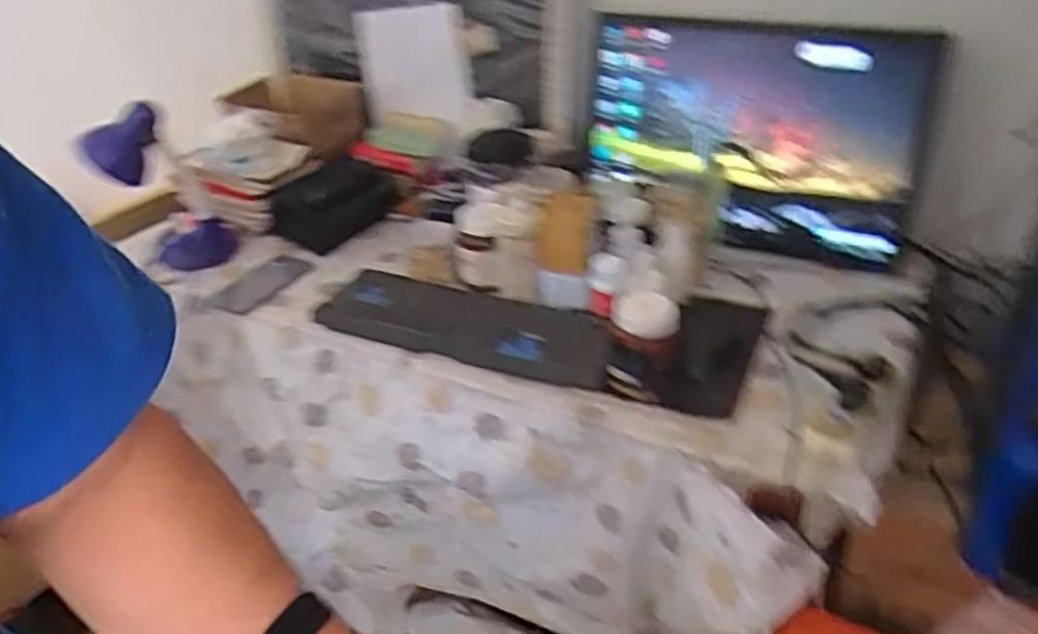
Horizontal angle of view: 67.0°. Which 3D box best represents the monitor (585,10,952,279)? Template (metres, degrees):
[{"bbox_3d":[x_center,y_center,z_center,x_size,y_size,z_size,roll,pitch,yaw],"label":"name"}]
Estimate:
[{"bbox_3d":[0.338,-0.272,1.205,0.511,0.341,0.064,13,19,24],"label":"monitor"}]

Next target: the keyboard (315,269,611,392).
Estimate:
[{"bbox_3d":[-0.075,0.003,1.062,0.426,0.024,0.146,13,36,24],"label":"keyboard"}]

